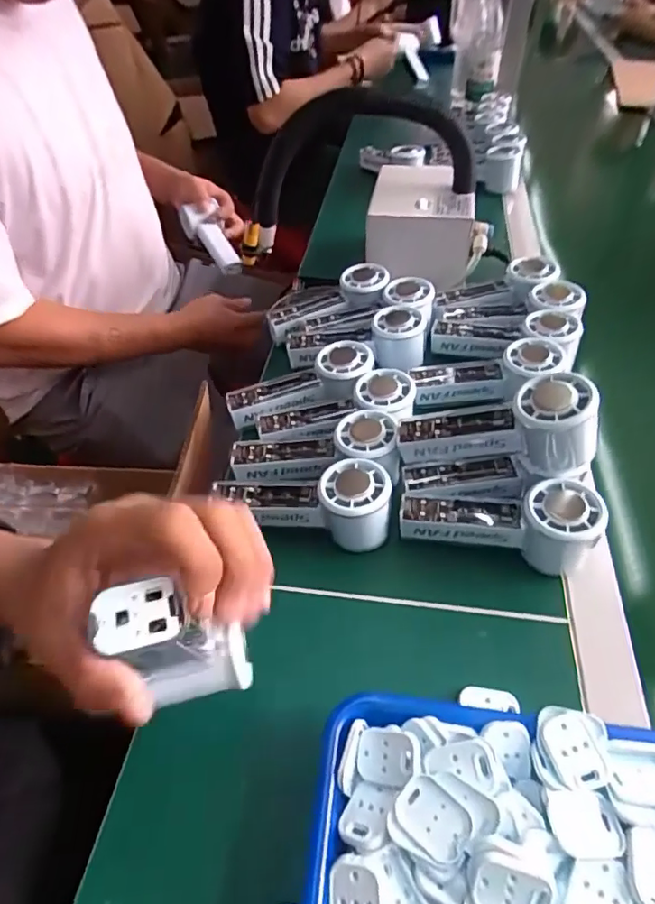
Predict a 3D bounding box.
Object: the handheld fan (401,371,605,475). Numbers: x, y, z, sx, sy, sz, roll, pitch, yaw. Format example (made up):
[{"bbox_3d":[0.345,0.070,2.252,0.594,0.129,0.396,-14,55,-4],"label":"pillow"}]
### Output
[{"bbox_3d":[0.135,-0.014,0.446,0.151,0.071,0.049,-7,44,25],"label":"handheld fan"}]

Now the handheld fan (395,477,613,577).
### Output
[{"bbox_3d":[0.135,0.051,0.443,0.144,0.057,0.052,13,50,13],"label":"handheld fan"}]

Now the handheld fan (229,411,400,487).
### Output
[{"bbox_3d":[-0.009,0.007,0.502,0.153,0.051,0.065,-10,47,12],"label":"handheld fan"}]

